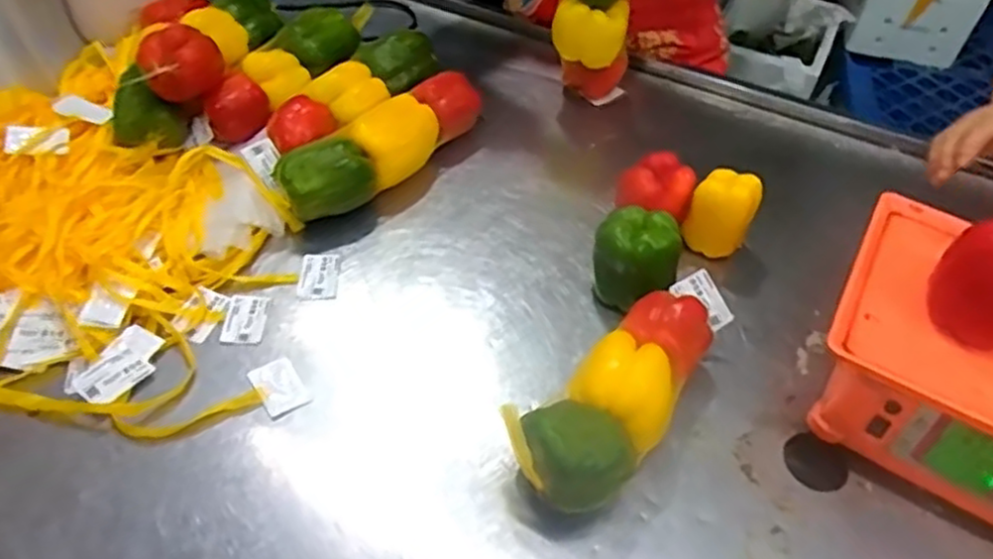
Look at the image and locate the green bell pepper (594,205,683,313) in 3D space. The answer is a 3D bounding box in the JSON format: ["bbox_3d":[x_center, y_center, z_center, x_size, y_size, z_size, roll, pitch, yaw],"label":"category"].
[{"bbox_3d":[0.145,-0.014,0.760,0.089,0.098,0.089,14,49,8],"label":"green bell pepper"}]

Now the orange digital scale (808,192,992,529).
[{"bbox_3d":[0.460,0.083,0.663,0.296,0.112,0.239,28,52,20],"label":"orange digital scale"}]

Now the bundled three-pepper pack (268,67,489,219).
[{"bbox_3d":[-0.136,-0.169,0.878,0.088,0.071,0.291,30,53,21],"label":"bundled three-pepper pack"}]

